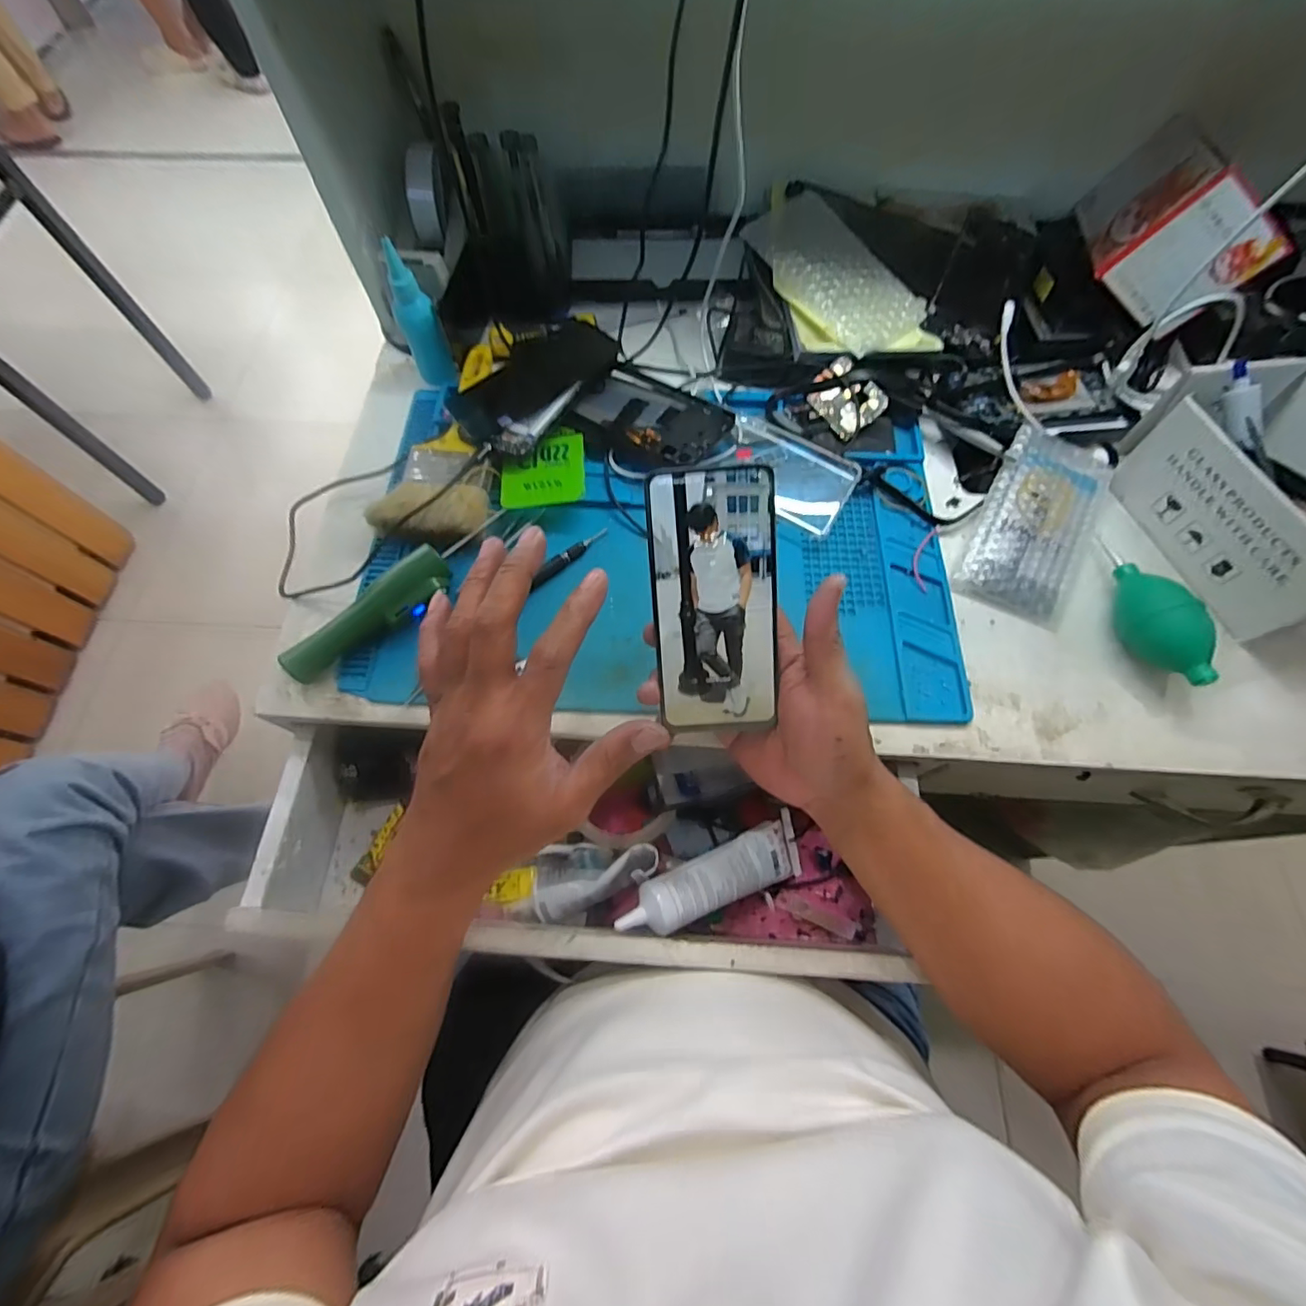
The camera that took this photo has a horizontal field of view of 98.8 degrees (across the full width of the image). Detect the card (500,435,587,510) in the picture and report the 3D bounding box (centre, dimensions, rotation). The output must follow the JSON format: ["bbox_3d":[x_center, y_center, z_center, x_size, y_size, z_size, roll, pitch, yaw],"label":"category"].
[{"bbox_3d":[-0.095,-0.158,0.483,0.071,0.009,0.073,-5,64,-3],"label":"card"}]

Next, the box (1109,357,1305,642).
[{"bbox_3d":[0.479,-0.127,0.437,0.118,0.088,0.196,-16,68,-7],"label":"box"}]

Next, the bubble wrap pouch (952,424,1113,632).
[{"bbox_3d":[0.327,-0.115,0.474,0.087,0.021,0.189,26,69,11],"label":"bubble wrap pouch"}]

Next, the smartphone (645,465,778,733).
[{"bbox_3d":[0.038,-0.028,0.339,0.072,0.004,0.156,-3,104,3],"label":"smartphone"}]

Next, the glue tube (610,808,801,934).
[{"bbox_3d":[0.051,0.173,0.429,0.163,0.025,0.043,-13,65,-30],"label":"glue tube"}]

